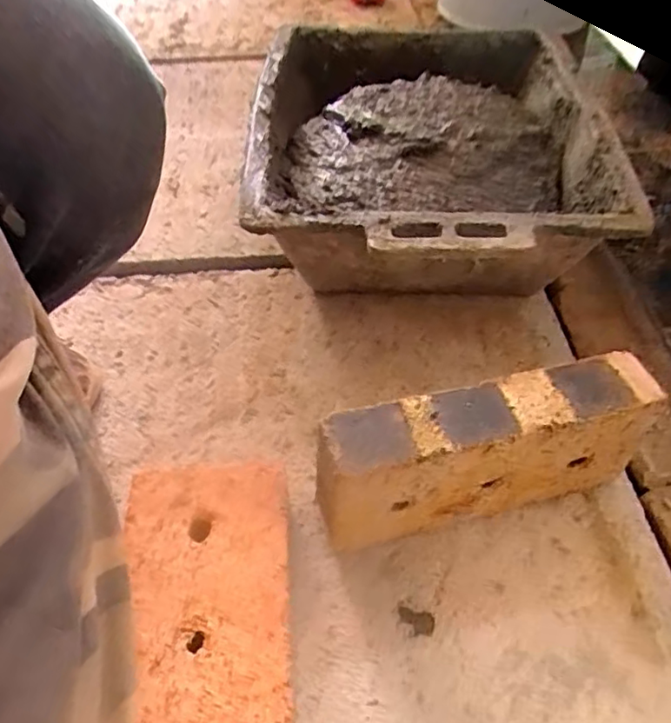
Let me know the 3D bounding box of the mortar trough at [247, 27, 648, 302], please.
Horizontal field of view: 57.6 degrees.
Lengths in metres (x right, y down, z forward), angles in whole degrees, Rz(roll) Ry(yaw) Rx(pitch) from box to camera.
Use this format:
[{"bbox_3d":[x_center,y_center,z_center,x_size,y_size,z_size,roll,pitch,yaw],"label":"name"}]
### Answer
[{"bbox_3d":[0.101,-0.217,0.682,0.354,0.154,0.503,2,49,2],"label":"mortar trough"}]

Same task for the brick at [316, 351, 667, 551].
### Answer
[{"bbox_3d":[0.103,0.068,0.446,0.233,0.110,0.052,-12,50,-10],"label":"brick"}]

